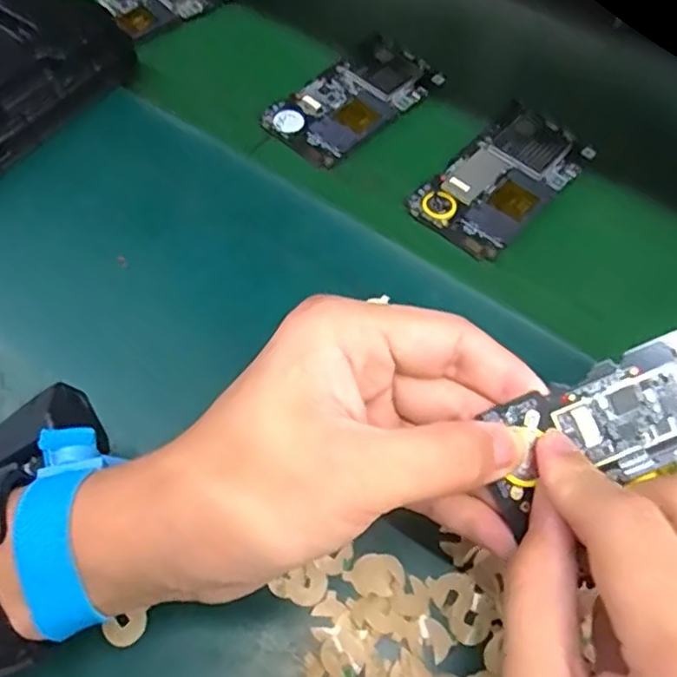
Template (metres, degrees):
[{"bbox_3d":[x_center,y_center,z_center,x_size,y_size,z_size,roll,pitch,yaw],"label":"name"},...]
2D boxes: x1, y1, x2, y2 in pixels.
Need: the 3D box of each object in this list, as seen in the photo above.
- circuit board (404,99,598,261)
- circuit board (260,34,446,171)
[{"bbox_3d":[0.104,-0.102,0.410,0.065,0.004,0.121,38,66,19],"label":"circuit board"},{"bbox_3d":[0.011,-0.165,0.448,0.065,0.005,0.123,41,67,20],"label":"circuit board"}]

